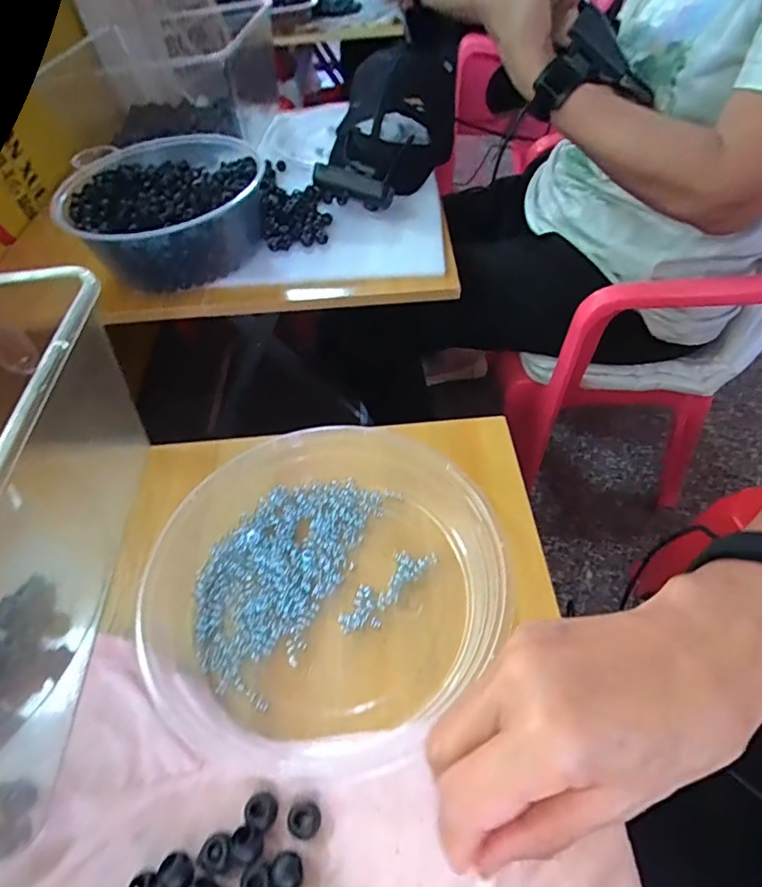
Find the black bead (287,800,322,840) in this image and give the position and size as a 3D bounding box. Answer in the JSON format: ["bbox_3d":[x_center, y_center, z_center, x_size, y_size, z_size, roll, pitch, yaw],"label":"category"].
[{"bbox_3d":[-0.037,0.179,0.248,0.016,0.008,0.014,18,54,18],"label":"black bead"}]

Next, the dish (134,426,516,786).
[{"bbox_3d":[-0.035,0.079,0.310,0.199,0.037,0.200,-2,51,2],"label":"dish"}]

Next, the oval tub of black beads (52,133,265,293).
[{"bbox_3d":[-0.252,-0.277,0.620,0.225,0.078,0.214,-6,51,-1],"label":"oval tub of black beads"}]

